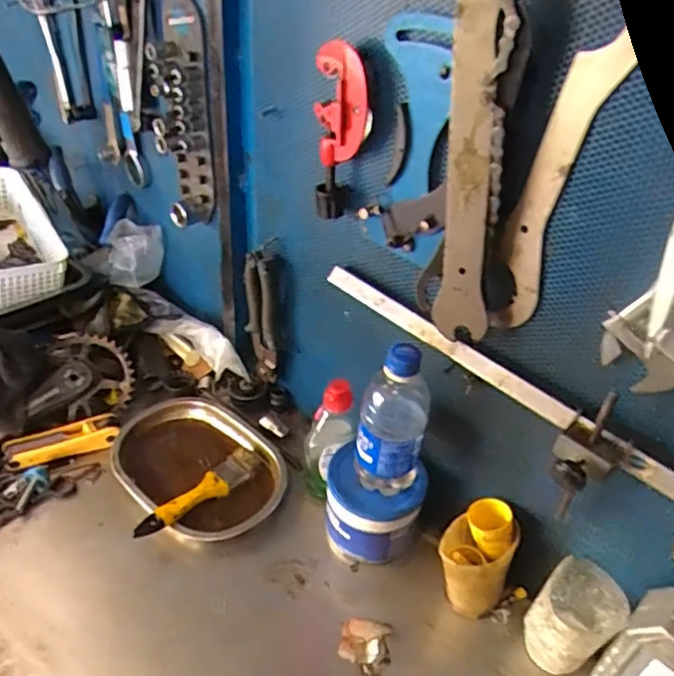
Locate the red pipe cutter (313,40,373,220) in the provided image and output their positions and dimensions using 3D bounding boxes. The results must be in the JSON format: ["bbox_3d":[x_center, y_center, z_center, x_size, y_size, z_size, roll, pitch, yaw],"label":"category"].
[{"bbox_3d":[0.003,-0.175,0.535,0.028,0.149,0.046,-23,44,-31],"label":"red pipe cutter"}]

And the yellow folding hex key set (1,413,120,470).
[{"bbox_3d":[-0.333,0.129,0.741,0.127,0.029,0.038,-12,40,-21],"label":"yellow folding hex key set"}]

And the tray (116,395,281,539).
[{"bbox_3d":[-0.165,0.152,0.731,0.216,0.034,0.164,26,41,26],"label":"tray"}]

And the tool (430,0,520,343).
[{"bbox_3d":[0.100,-0.112,0.450,0.063,0.253,0.014,14,38,14],"label":"tool"}]

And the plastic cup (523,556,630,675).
[{"bbox_3d":[0.213,0.267,0.560,0.071,0.103,0.066,-23,44,-32],"label":"plastic cup"}]

